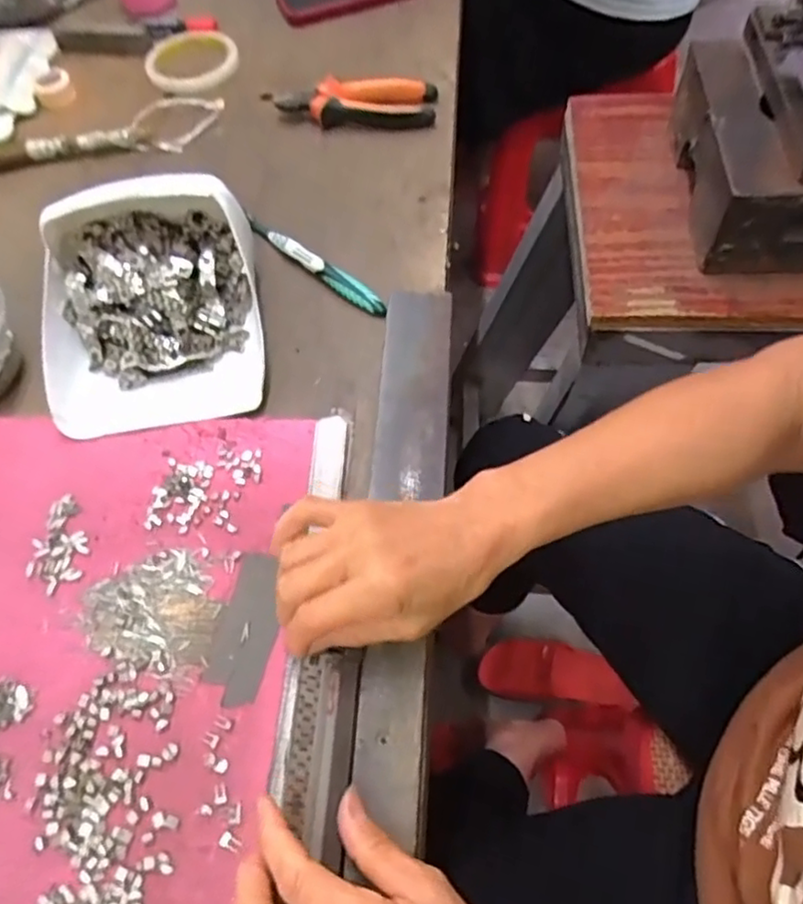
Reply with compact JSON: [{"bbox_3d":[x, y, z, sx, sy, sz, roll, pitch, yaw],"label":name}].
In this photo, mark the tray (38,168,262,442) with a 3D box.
[{"bbox_3d":[-0.186,-0.112,0.479,0.156,0.085,0.176,-6,60,1],"label":"tray"}]

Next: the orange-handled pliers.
[{"bbox_3d":[-0.044,-0.335,0.632,0.151,0.033,0.042,-1,60,4],"label":"orange-handled pliers"}]

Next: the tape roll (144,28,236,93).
[{"bbox_3d":[-0.222,-0.416,0.703,0.098,0.017,0.095,-1,60,1],"label":"tape roll"}]

